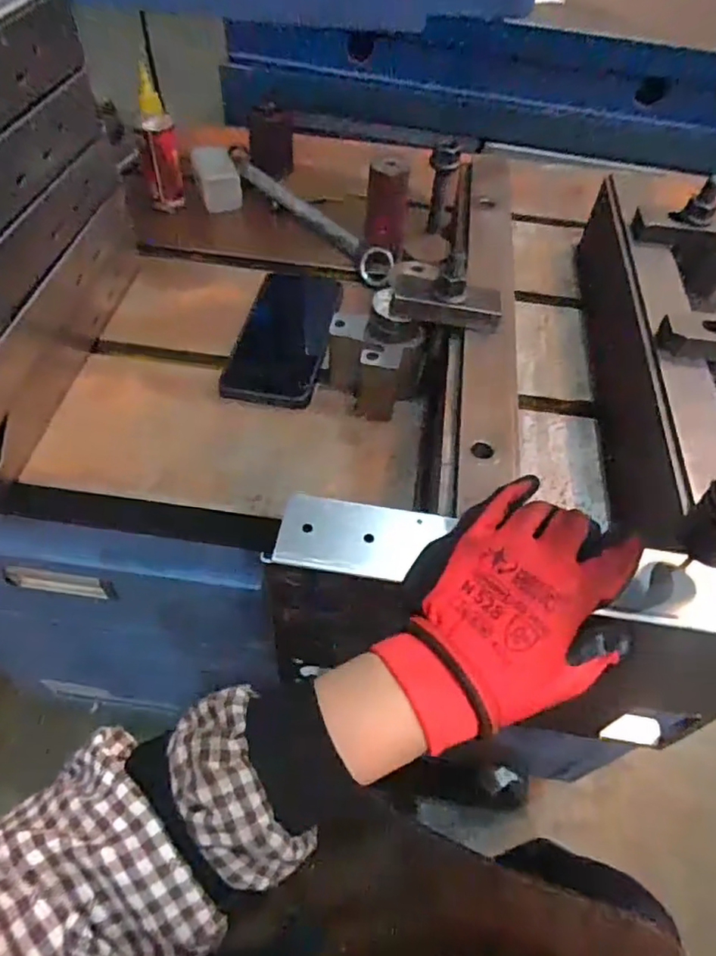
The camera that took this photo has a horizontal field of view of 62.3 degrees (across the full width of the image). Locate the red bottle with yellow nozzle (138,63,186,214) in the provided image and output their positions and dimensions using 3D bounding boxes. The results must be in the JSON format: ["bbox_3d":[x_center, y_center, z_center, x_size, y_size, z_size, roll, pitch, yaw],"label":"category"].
[{"bbox_3d":[-0.211,-0.356,0.631,0.033,0.135,0.052,-9,55,-11],"label":"red bottle with yellow nozzle"}]

